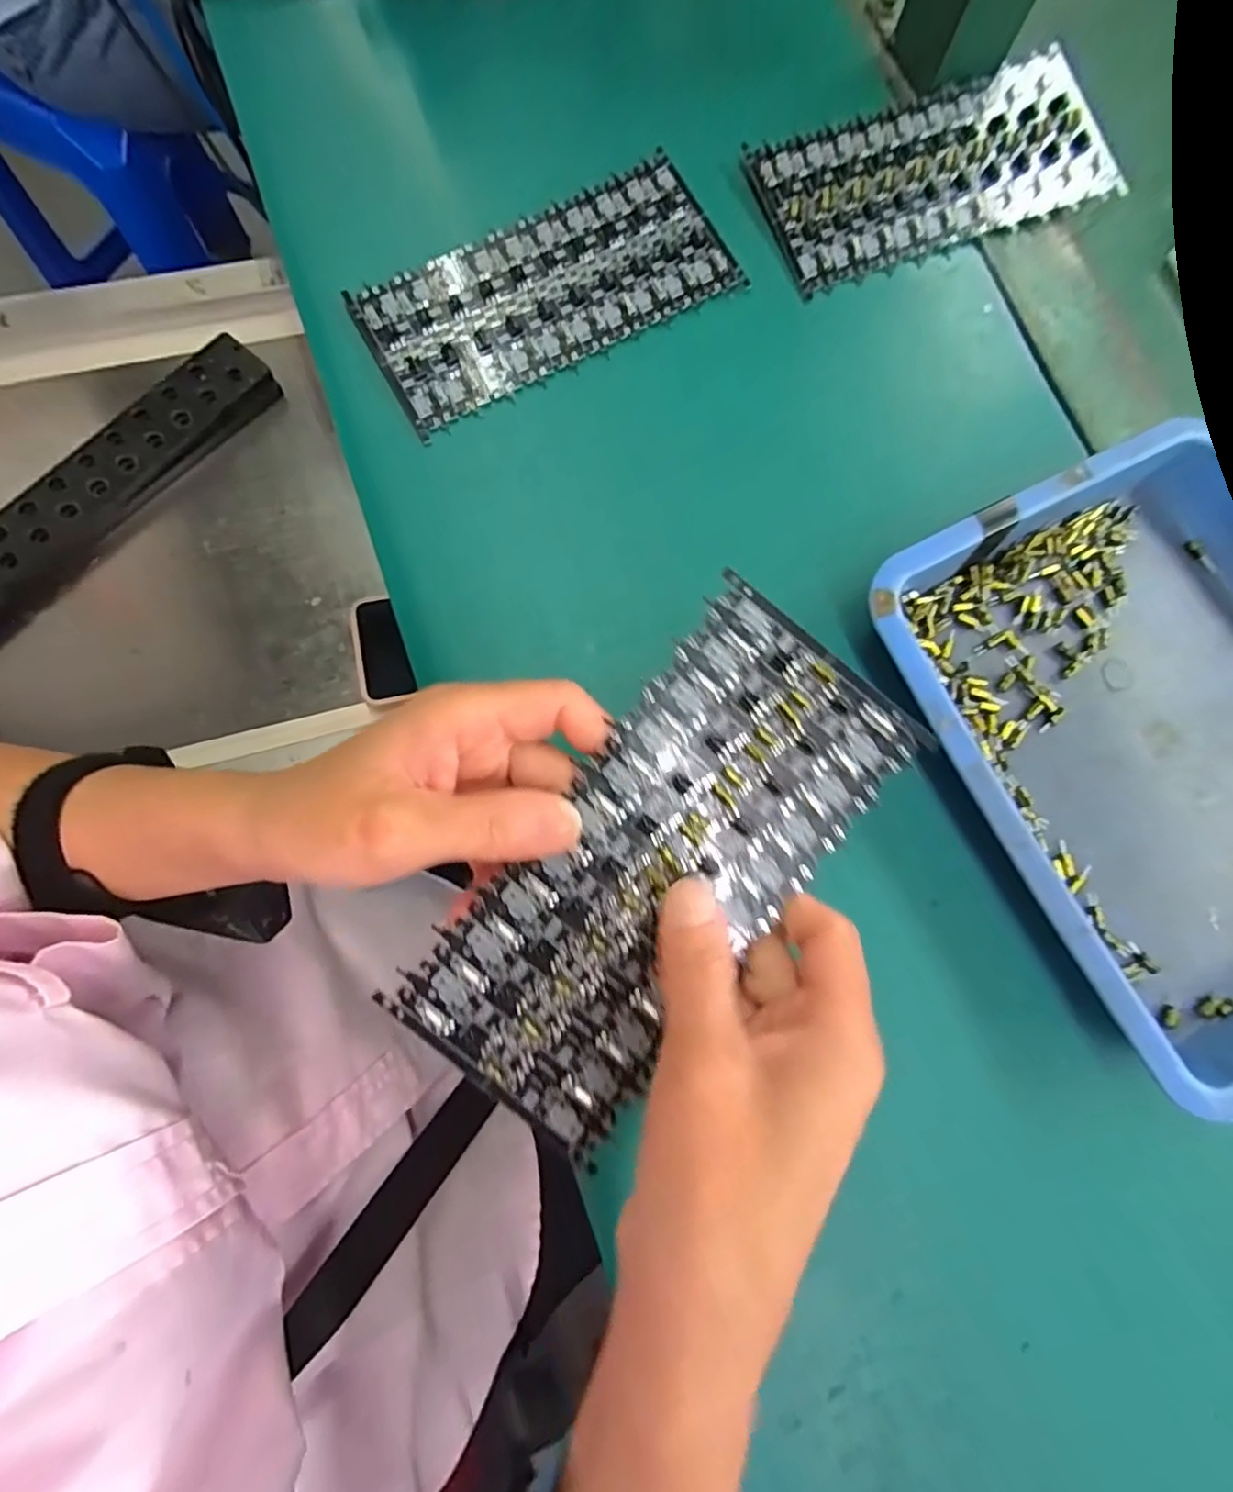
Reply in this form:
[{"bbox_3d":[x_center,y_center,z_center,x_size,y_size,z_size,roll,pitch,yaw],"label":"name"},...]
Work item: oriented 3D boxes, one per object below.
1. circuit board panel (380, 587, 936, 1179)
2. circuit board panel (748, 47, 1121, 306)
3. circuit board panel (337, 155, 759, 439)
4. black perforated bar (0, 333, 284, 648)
[{"bbox_3d":[0.013,0.036,0.188,0.072,0.010,0.161,41,87,6],"label":"circuit board panel"},{"bbox_3d":[0.150,-0.269,0.297,0.163,0.009,0.076,-20,80,-8],"label":"circuit board panel"},{"bbox_3d":[-0.031,-0.204,0.283,0.163,0.005,0.073,-28,81,-6],"label":"circuit board panel"},{"bbox_3d":[-0.369,-0.186,0.458,0.056,0.034,0.285,41,78,5],"label":"black perforated bar"}]

